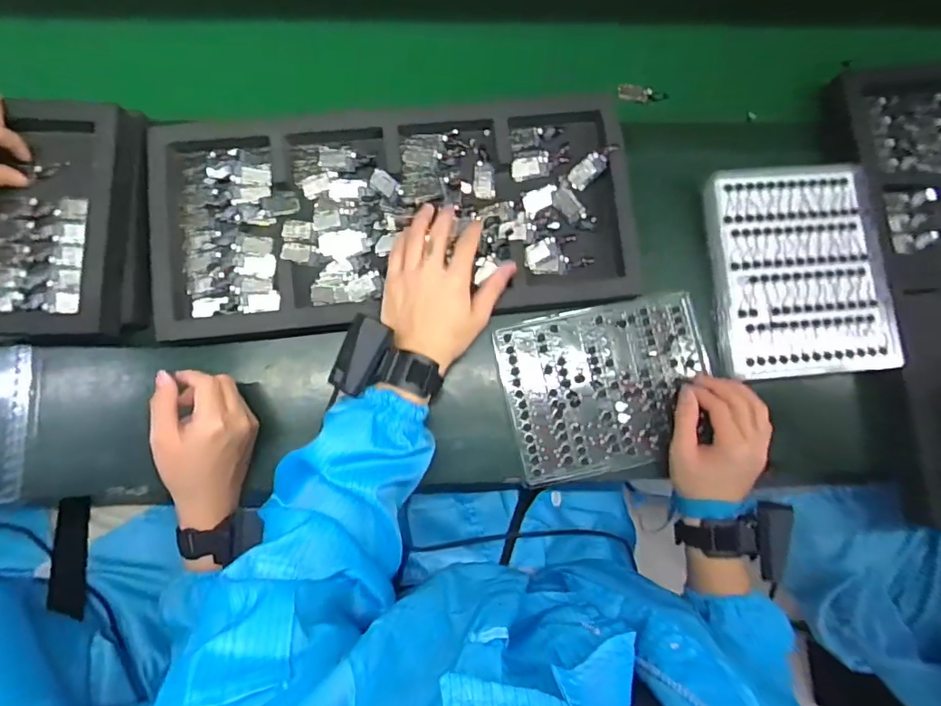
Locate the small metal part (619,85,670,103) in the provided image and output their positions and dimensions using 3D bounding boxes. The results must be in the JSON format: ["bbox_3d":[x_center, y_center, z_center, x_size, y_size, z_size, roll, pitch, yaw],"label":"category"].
[{"bbox_3d":[0.203,-0.305,0.603,0.058,0.012,0.016,20,80,18],"label":"small metal part"}]

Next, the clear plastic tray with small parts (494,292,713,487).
[{"bbox_3d":[0.147,0.034,0.540,0.217,0.017,0.168,-11,81,-4],"label":"clear plastic tray with small parts"}]

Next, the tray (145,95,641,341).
[{"bbox_3d":[-0.075,-0.147,0.528,0.476,0.034,0.218,-7,81,-4],"label":"tray"}]

